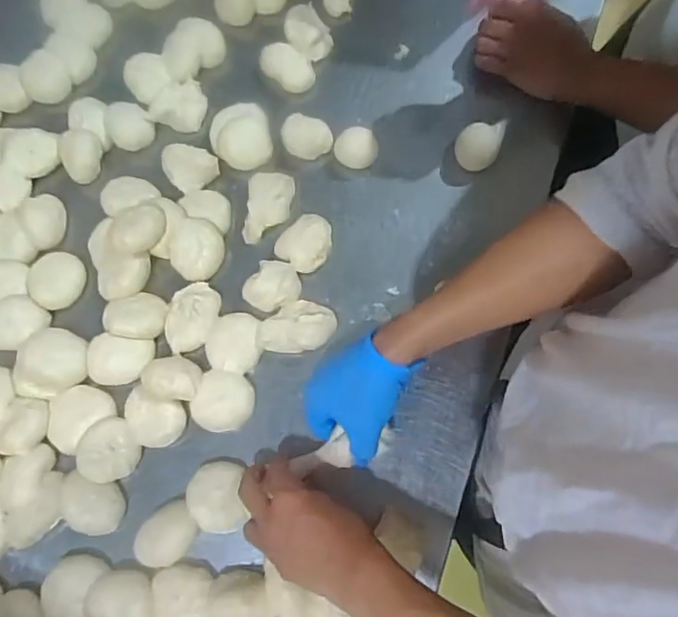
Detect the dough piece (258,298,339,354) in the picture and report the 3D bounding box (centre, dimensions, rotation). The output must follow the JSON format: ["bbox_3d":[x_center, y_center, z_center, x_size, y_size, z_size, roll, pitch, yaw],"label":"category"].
[{"bbox_3d":[-0.043,0.017,0.554,0.078,0.025,0.053,-3,73,1],"label":"dough piece"}]

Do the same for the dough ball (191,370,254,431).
[{"bbox_3d":[-0.113,0.091,0.535,0.058,0.026,0.057,-1,73,2],"label":"dough ball"}]

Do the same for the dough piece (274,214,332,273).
[{"bbox_3d":[-0.034,-0.070,0.584,0.060,0.022,0.053,-44,77,-10],"label":"dough piece"}]

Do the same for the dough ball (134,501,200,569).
[{"bbox_3d":[-0.158,0.208,0.496,0.053,0.026,0.046,-29,75,-7],"label":"dough ball"}]

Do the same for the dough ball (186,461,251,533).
[{"bbox_3d":[-0.114,0.176,0.507,0.051,0.031,0.061,-11,73,-2],"label":"dough ball"}]

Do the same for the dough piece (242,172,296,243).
[{"bbox_3d":[-0.077,-0.112,0.595,0.050,0.020,0.078,6,74,4],"label":"dough piece"}]

